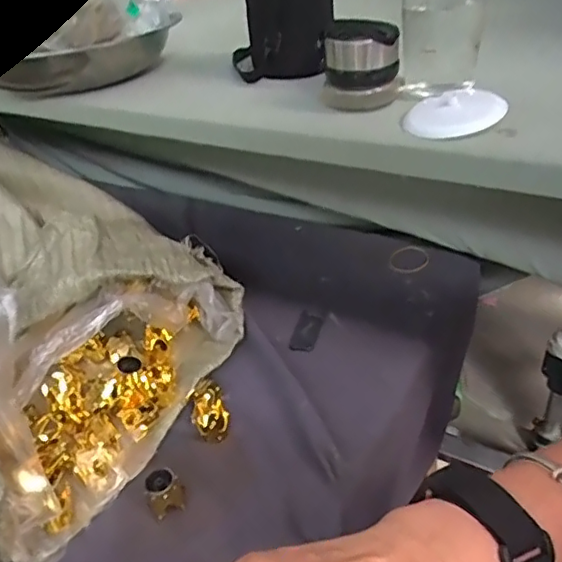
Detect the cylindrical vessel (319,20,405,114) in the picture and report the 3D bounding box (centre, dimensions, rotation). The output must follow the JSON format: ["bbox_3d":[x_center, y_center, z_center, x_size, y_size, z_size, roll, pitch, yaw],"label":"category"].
[{"bbox_3d":[0.069,-0.188,0.504,0.066,0.065,0.073,1,35,12],"label":"cylindrical vessel"}]

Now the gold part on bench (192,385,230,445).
[{"bbox_3d":[-0.057,0.106,0.465,0.027,0.017,0.039,-17,35,-14],"label":"gold part on bench"}]

